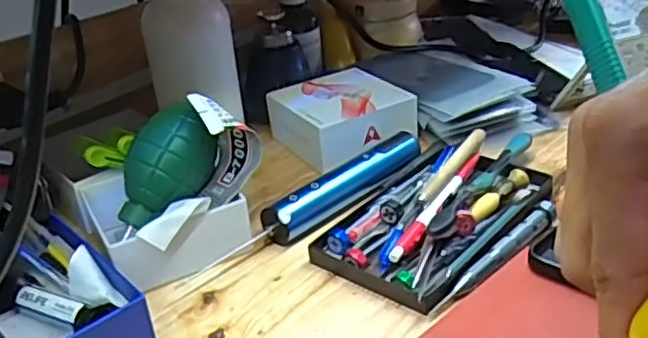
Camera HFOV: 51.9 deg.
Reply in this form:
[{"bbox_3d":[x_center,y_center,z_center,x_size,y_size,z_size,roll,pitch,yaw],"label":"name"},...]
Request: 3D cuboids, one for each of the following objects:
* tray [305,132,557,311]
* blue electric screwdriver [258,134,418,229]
[{"bbox_3d":[0.095,0.019,0.480,0.123,0.030,0.211,21,38,39],"label":"tray"},{"bbox_3d":[0.018,0.012,0.516,0.151,0.028,0.025,-26,34,-33],"label":"blue electric screwdriver"}]

